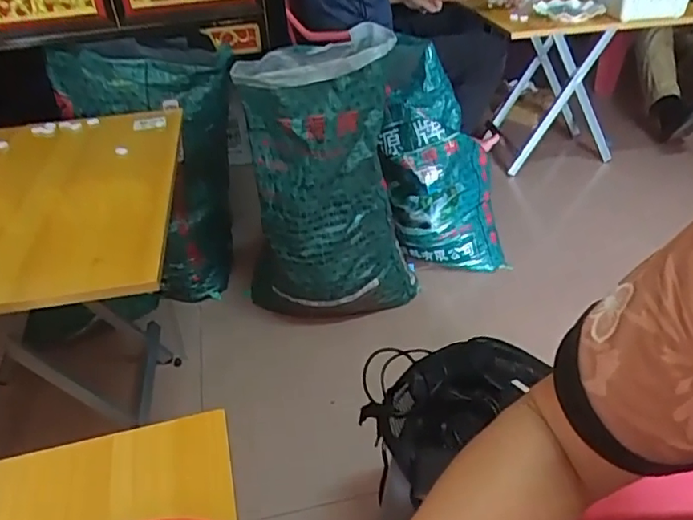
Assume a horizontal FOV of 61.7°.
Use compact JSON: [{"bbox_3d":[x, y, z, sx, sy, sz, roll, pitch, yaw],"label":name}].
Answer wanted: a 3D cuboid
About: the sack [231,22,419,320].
[{"bbox_3d":[-0.030,-0.144,1.197,0.344,0.551,0.211,-14,37,-15],"label":"sack"}]

